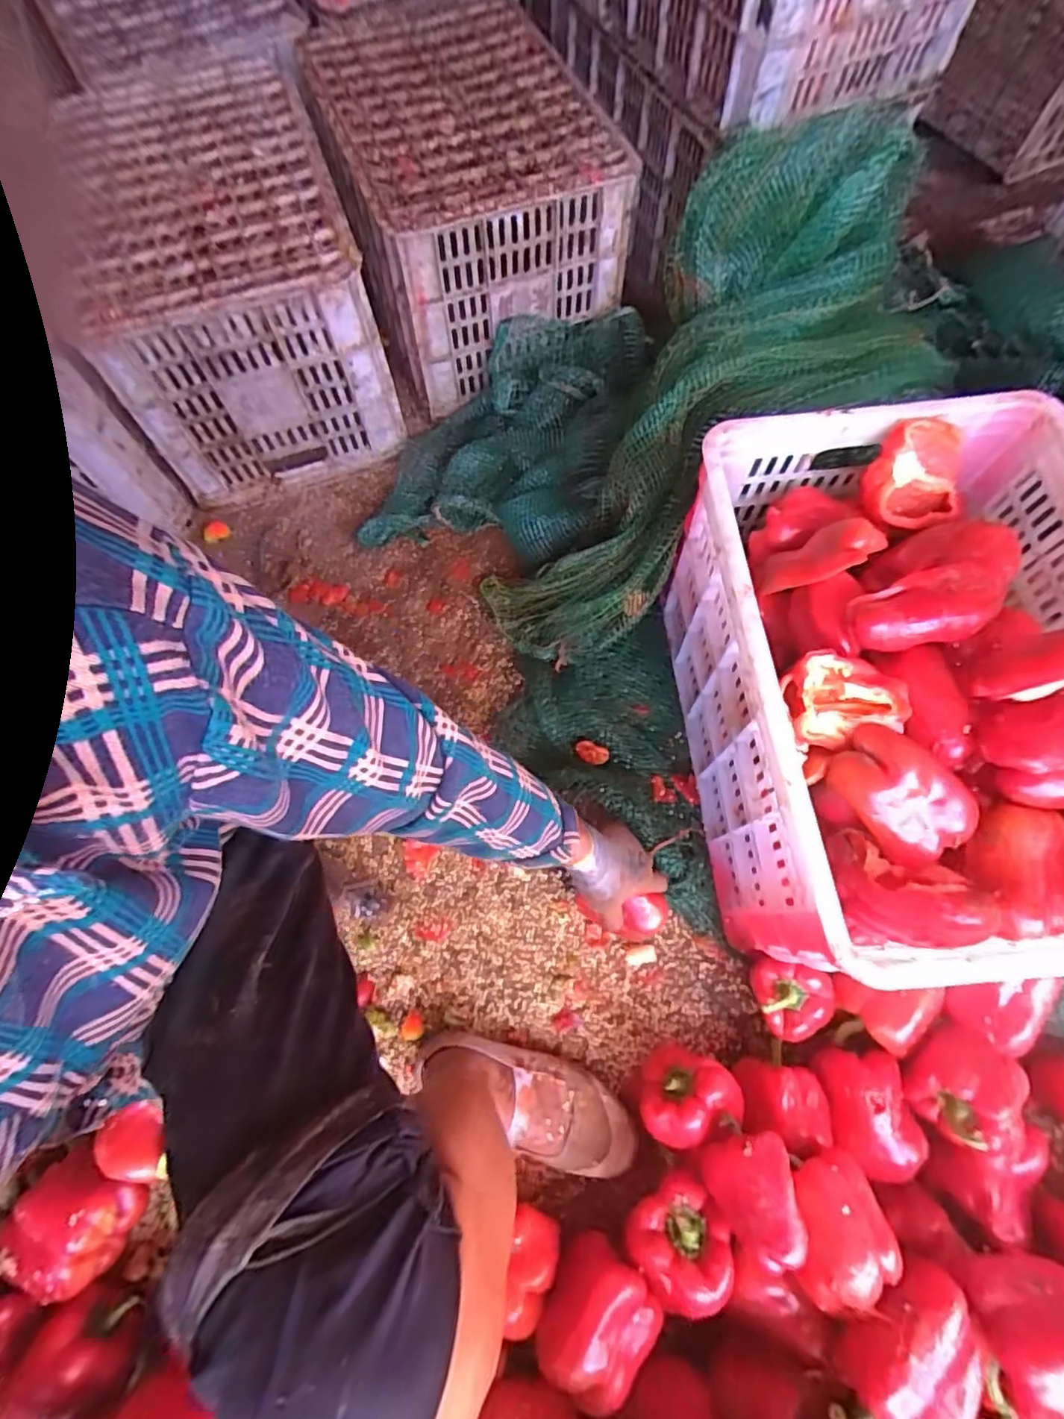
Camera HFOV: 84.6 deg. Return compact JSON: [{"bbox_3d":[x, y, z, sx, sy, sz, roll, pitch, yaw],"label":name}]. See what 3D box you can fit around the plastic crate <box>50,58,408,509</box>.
[{"bbox_3d":[-0.402,-0.588,0.833,0.308,0.289,0.415,-17,70,-5],"label":"plastic crate"}]

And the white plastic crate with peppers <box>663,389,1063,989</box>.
[{"bbox_3d":[0.368,-0.013,0.615,0.352,0.288,0.503,-6,69,-1],"label":"white plastic crate with peppers"}]

